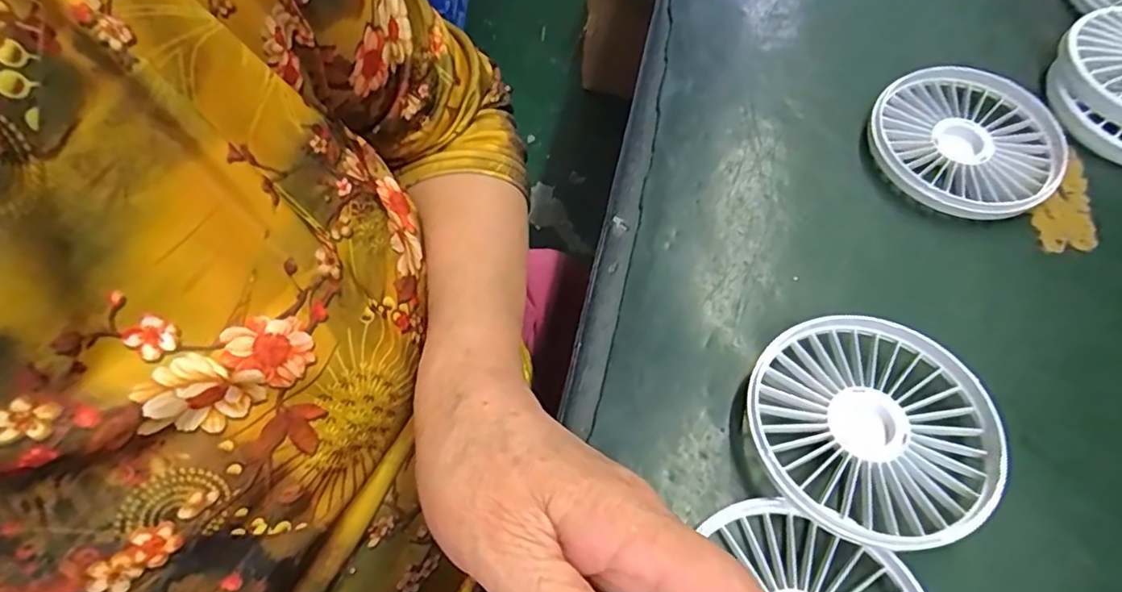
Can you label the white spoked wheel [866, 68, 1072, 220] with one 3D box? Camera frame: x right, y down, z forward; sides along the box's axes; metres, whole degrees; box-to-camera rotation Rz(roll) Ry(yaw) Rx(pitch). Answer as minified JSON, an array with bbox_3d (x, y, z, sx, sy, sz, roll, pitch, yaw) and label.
[{"bbox_3d":[0.205,-0.079,0.298,0.089,0.014,0.086,0,64,-1],"label":"white spoked wheel"}]

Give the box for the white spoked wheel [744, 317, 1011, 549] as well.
[{"bbox_3d":[0.118,0.050,0.227,0.087,0.027,0.085,0,64,-1],"label":"white spoked wheel"}]

